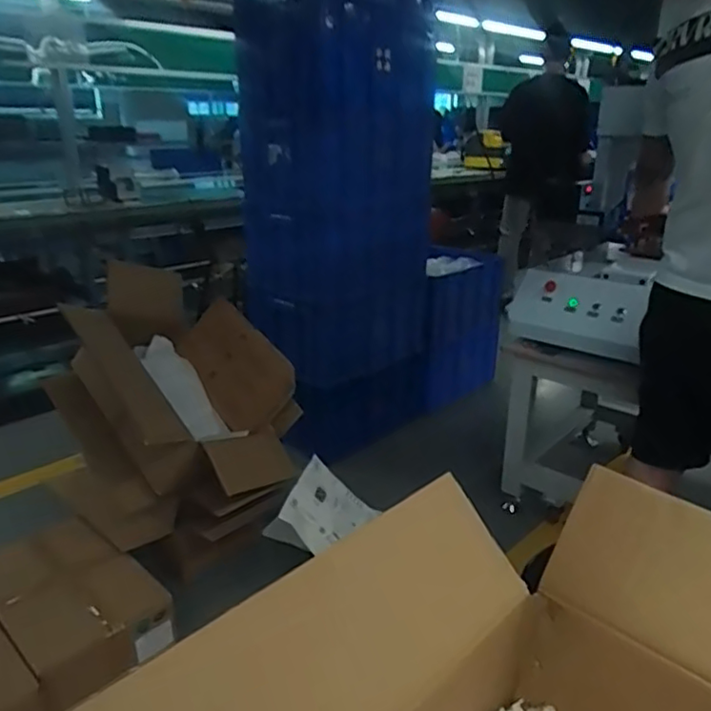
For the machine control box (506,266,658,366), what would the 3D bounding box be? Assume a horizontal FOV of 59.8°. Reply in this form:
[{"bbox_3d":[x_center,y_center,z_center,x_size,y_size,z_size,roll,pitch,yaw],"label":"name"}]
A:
[{"bbox_3d":[0.594,-0.129,1.663,0.354,0.182,0.171,11,23,27],"label":"machine control box"}]

